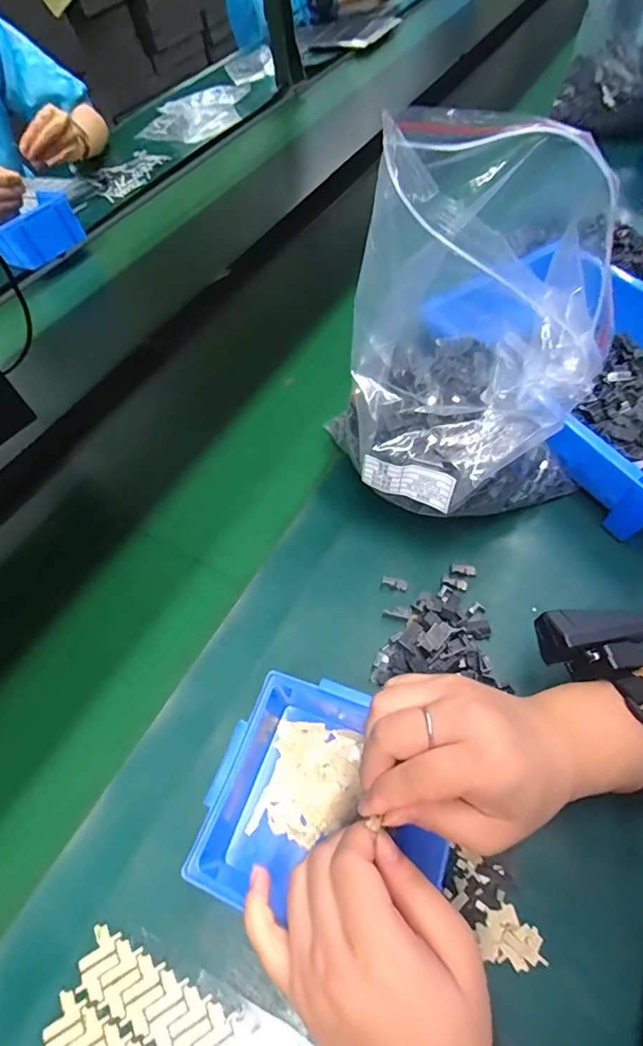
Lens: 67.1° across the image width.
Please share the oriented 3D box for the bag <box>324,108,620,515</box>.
[{"bbox_3d":[0.120,-0.113,0.358,0.178,0.267,0.177,29,65,20],"label":"bag"}]

